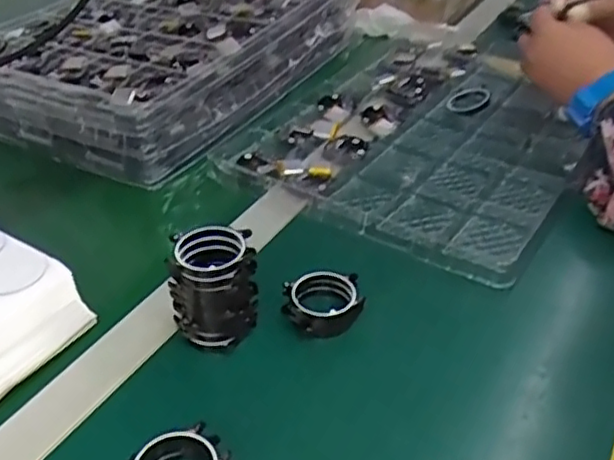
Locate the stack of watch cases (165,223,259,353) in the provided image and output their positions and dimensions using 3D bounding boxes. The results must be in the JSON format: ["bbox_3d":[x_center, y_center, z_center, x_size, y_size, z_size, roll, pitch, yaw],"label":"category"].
[{"bbox_3d":[-0.063,0.037,0.442,0.058,0.067,0.049,-6,37,-7],"label":"stack of watch cases"}]

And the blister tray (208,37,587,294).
[{"bbox_3d":[0.119,-0.109,0.689,0.303,0.031,0.409,19,41,24],"label":"blister tray"}]

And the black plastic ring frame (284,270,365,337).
[{"bbox_3d":[0.011,0.053,0.470,0.054,0.027,0.047,-10,37,-11],"label":"black plastic ring frame"}]

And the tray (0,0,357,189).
[{"bbox_3d":[-0.161,-0.239,0.802,0.306,0.077,0.462,18,40,23],"label":"tray"}]

